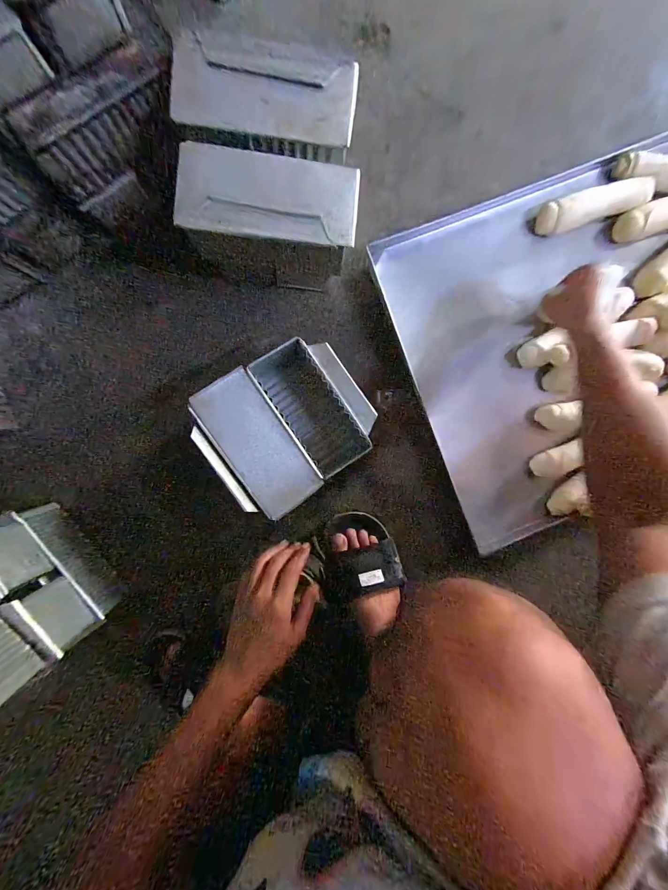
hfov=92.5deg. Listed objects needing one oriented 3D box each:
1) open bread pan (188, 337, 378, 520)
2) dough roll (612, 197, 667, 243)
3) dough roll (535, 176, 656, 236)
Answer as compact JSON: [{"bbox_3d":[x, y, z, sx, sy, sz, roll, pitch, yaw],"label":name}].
[{"bbox_3d":[-0.071,-0.033,0.491,0.228,0.081,0.204,-36,95,-3],"label":"open bread pan"},{"bbox_3d":[0.575,-0.392,0.551,0.186,0.046,0.049,-17,94,-4],"label":"dough roll"},{"bbox_3d":[0.437,-0.402,0.544,0.189,0.045,0.050,-16,93,-4],"label":"dough roll"}]

